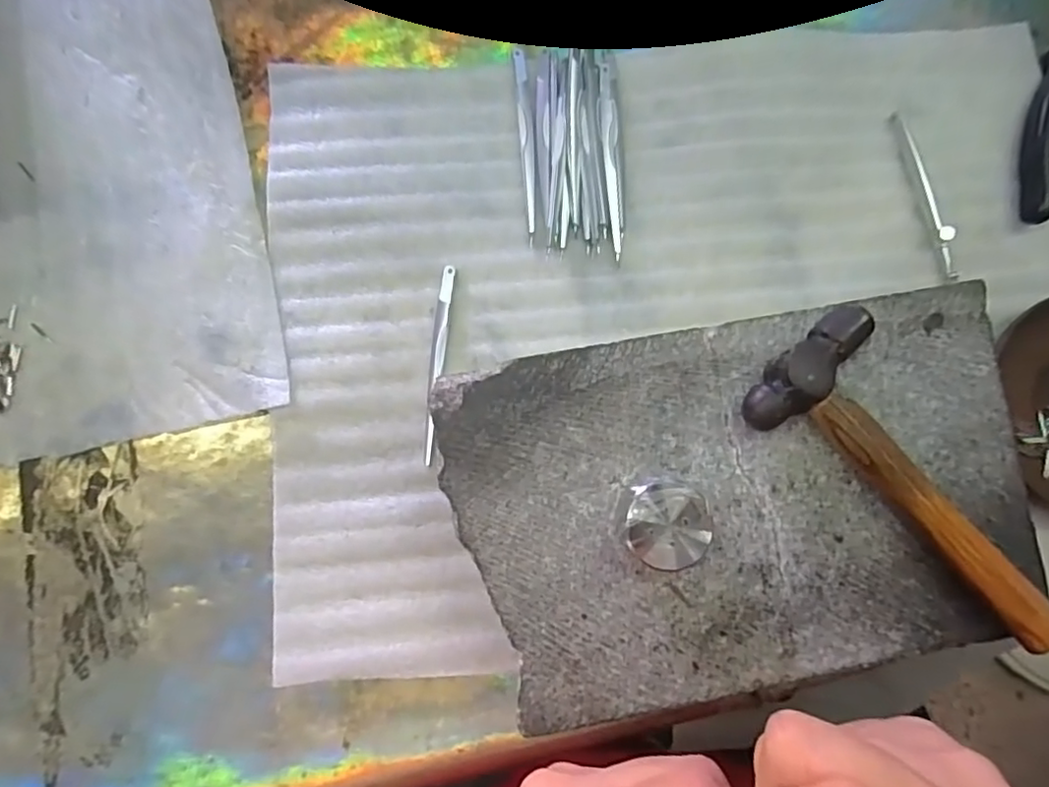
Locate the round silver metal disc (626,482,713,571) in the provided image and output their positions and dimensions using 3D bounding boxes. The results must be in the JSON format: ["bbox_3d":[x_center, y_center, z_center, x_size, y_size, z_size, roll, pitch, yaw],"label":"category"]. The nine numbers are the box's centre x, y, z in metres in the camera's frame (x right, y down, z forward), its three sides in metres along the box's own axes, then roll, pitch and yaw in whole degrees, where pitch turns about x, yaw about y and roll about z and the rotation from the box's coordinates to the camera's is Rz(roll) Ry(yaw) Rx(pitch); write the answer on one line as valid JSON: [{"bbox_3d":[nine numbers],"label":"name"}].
[{"bbox_3d":[0.055,0.052,0.236,0.031,0.021,0.031,0,83,-2],"label":"round silver metal disc"}]

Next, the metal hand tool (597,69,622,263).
[{"bbox_3d":[0.046,-0.125,0.317,0.010,0.006,0.109,-2,83,-2],"label":"metal hand tool"}]

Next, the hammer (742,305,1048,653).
[{"bbox_3d":[0.163,0.036,0.240,0.152,0.022,0.060,44,84,3],"label":"hammer"}]

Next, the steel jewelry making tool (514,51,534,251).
[{"bbox_3d":[0.001,-0.134,0.318,0.006,0.004,0.110,-3,84,-2],"label":"steel jewelry making tool"}]

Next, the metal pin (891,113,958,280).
[{"bbox_3d":[0.220,-0.110,0.321,0.007,0.007,0.097,-15,84,-4],"label":"metal pin"}]

